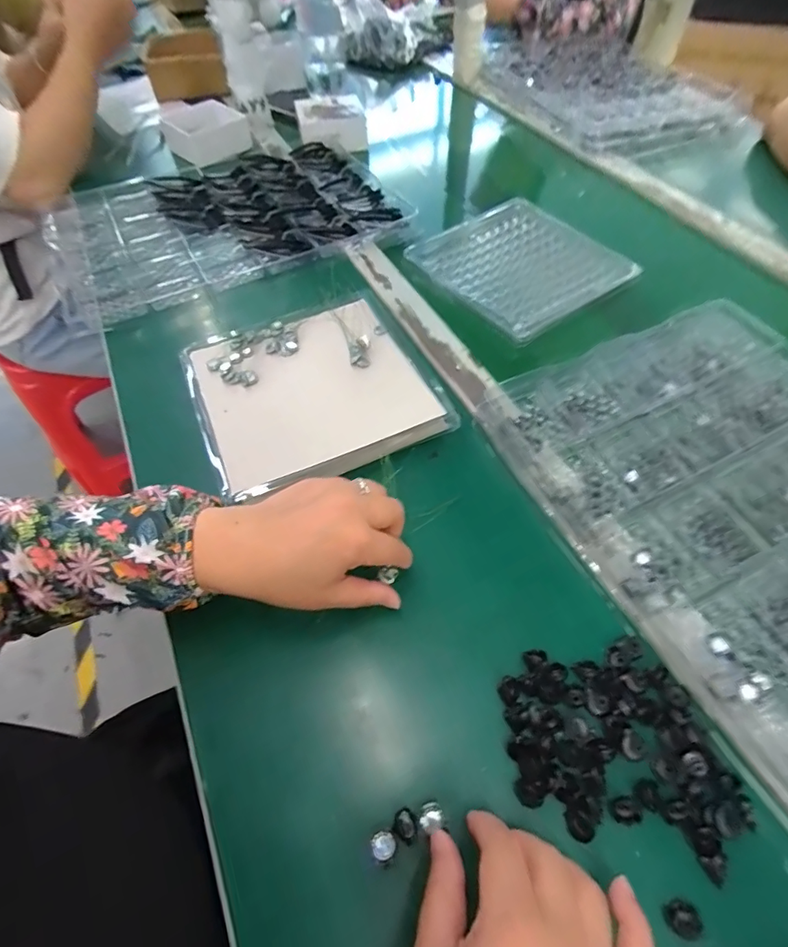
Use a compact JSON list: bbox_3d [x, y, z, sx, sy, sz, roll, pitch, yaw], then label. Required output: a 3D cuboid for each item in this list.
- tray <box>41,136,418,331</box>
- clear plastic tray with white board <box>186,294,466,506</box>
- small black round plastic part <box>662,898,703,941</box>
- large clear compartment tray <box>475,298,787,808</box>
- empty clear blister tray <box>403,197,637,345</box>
[{"bbox_3d":[-0.224,-0.364,0.639,0.435,0.023,0.320,-25,57,-15],"label":"tray"},{"bbox_3d":[-0.074,-0.082,0.436,0.208,0.029,0.200,-22,57,-14],"label":"clear plastic tray with white board"},{"bbox_3d":[0.149,0.229,0.240,0.015,0.010,0.016,-1,54,1],"label":"small black round plastic part"},{"bbox_3d":[0.306,0.043,0.345,0.301,0.034,0.446,-22,58,-15],"label":"large clear compartment tray"},{"bbox_3d":[0.159,-0.267,0.583,0.224,0.009,0.225,-30,59,-18],"label":"empty clear blister tray"}]

